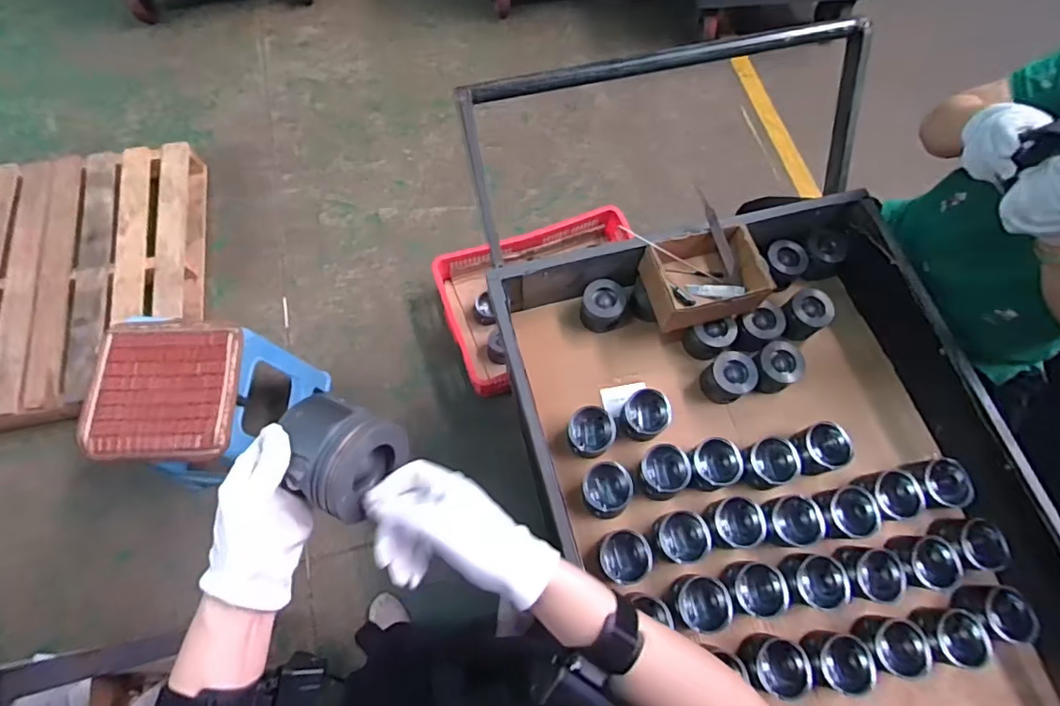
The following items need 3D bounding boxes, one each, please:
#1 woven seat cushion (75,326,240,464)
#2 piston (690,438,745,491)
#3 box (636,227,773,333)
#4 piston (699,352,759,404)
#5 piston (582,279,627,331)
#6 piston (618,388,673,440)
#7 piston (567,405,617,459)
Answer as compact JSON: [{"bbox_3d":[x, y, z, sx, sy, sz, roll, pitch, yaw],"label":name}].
[{"bbox_3d":[-0.769,0.075,1.115,0.294,0.029,0.294,-1,70,-3],"label":"woven seat cushion"},{"bbox_3d":[0.331,0.207,0.973,0.097,0.090,0.084,-17,71,-9],"label":"piston"},{"bbox_3d":[0.334,-0.140,1.021,0.202,0.091,0.165,-13,71,-7],"label":"box"},{"bbox_3d":[0.381,0.048,1.015,0.083,0.080,0.079,1,69,-2],"label":"piston"},{"bbox_3d":[0.144,-0.091,1.057,0.083,0.064,0.087,1,69,-2],"label":"piston"},{"bbox_3d":[0.215,0.121,1.006,0.082,0.086,0.082,1,69,-2],"label":"piston"},{"bbox_3d":[0.109,0.153,1.002,0.092,0.074,0.085,1,69,-2],"label":"piston"}]

